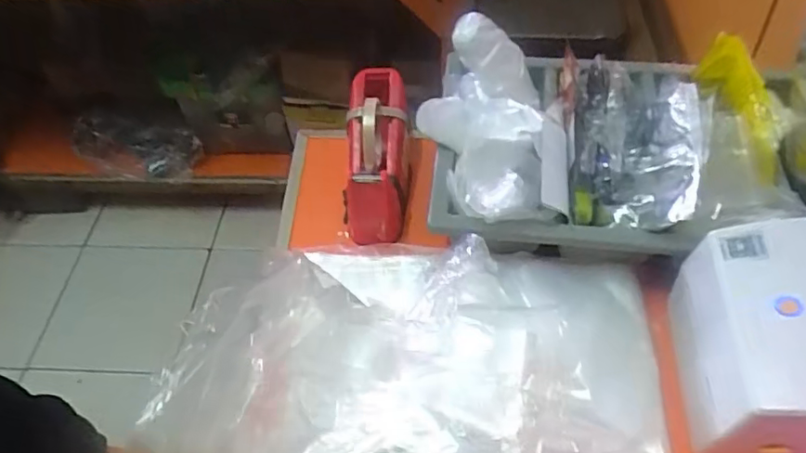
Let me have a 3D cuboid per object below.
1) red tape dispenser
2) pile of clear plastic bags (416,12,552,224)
[{"bbox_3d":[-0.033,-0.088,0.674,0.066,0.087,0.212,0,72,2],"label":"red tape dispenser"},{"bbox_3d":[0.086,-0.117,0.629,0.128,0.080,0.250,2,53,4],"label":"pile of clear plastic bags"}]

